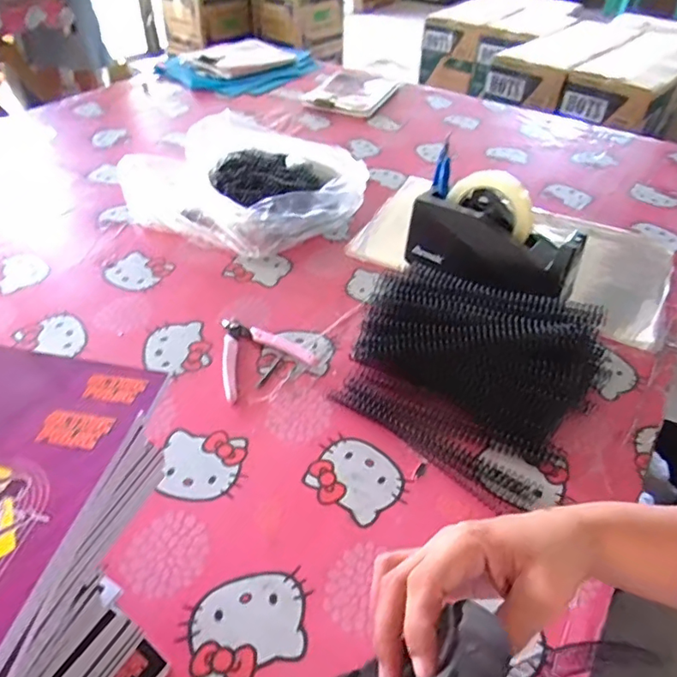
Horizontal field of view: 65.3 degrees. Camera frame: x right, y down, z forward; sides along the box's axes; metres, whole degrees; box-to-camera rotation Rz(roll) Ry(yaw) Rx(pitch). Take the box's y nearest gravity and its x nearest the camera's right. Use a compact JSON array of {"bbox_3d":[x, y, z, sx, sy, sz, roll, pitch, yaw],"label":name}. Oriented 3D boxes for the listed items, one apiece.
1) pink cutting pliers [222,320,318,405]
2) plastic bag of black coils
[{"bbox_3d":[-0.095,0.011,0.577,0.100,0.011,0.110,-23,49,-24],"label":"pink cutting pliers"},{"bbox_3d":[-0.159,-0.256,0.822,0.383,0.069,0.310,30,50,26],"label":"plastic bag of black coils"}]

